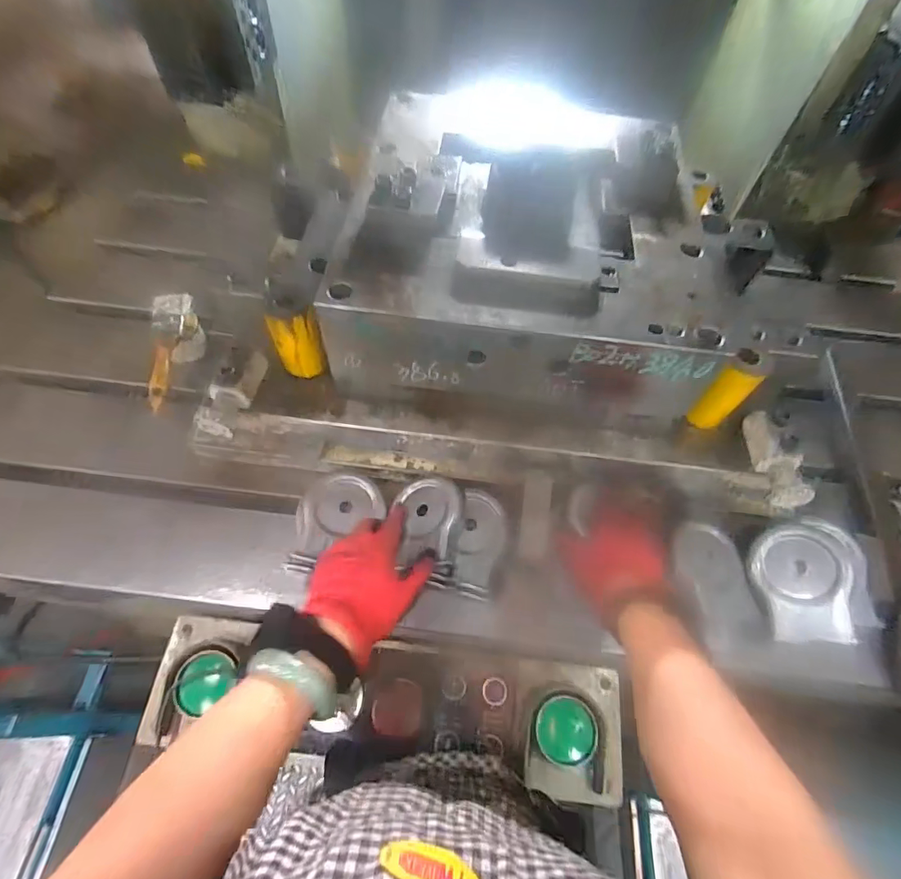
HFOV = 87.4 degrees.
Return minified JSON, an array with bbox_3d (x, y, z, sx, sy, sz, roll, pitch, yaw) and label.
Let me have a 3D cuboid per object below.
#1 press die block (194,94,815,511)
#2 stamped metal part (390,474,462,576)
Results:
[{"bbox_3d":[0.052,-0.137,0.587,0.692,0.262,0.367,7,59,1],"label":"press die block"},{"bbox_3d":[-0.031,0.101,0.566,0.085,0.039,0.109,11,59,3],"label":"stamped metal part"}]

